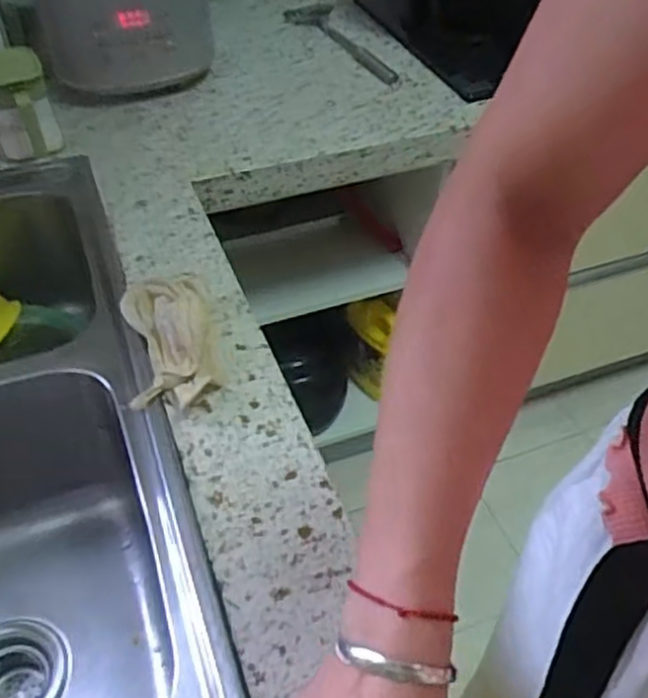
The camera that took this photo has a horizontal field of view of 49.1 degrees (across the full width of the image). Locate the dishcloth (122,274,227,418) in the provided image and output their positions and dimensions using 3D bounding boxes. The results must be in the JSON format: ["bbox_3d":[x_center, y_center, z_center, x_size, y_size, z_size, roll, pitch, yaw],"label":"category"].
[{"bbox_3d":[-0.146,-0.024,0.656,0.079,0.048,0.187,-11,46,-10],"label":"dishcloth"}]

